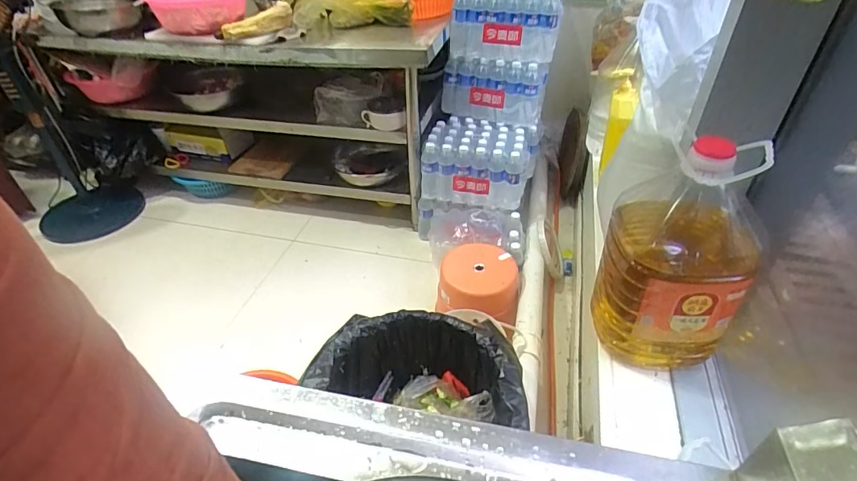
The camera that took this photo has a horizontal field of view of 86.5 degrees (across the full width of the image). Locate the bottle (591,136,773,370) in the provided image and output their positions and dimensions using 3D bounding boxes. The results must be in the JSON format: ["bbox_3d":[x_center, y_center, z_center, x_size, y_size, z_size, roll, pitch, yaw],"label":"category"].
[{"bbox_3d":[0.523,0.032,0.973,0.205,0.504,0.246,0,40,3],"label":"bottle"}]

